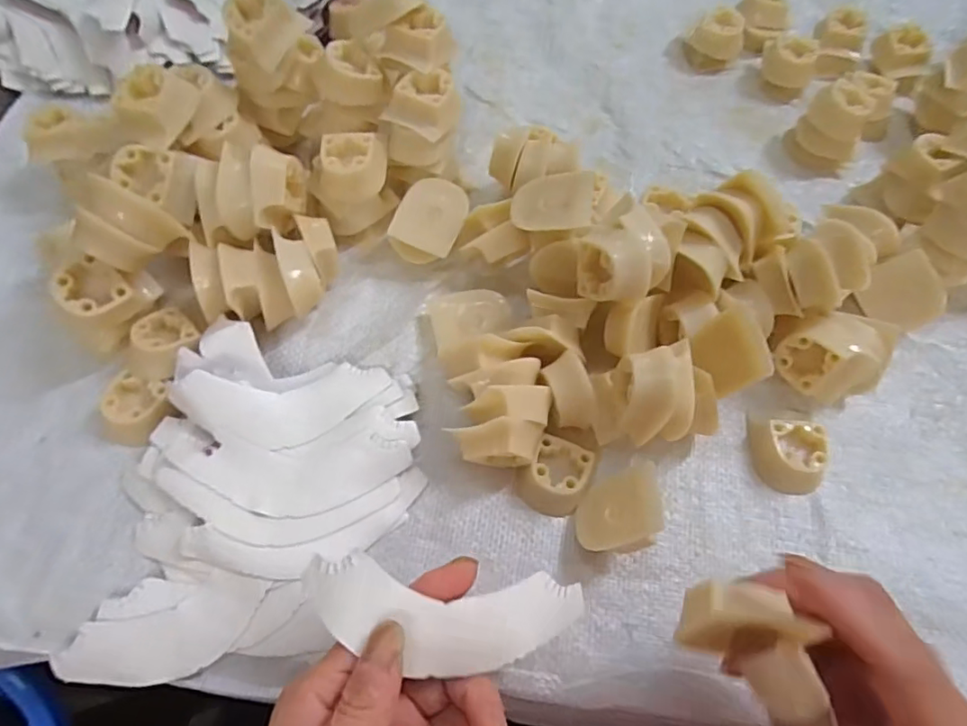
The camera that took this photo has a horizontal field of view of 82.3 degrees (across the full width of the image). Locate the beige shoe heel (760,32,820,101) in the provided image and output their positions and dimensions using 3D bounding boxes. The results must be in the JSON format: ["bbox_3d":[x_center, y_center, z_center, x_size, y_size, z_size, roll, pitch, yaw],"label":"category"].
[{"bbox_3d":[0.237,-0.233,0.432,0.040,0.036,0.032,28,67,10],"label":"beige shoe heel"}]

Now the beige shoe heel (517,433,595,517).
[{"bbox_3d":[0.037,0.060,0.290,0.032,0.015,0.040,28,67,10],"label":"beige shoe heel"}]

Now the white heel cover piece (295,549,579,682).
[{"bbox_3d":[-0.014,0.099,0.213,0.107,0.013,0.038,12,65,-10],"label":"white heel cover piece"}]

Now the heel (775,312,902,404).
[{"bbox_3d":[0.193,-0.003,0.310,0.052,0.041,0.049,-26,69,-14],"label":"heel"}]

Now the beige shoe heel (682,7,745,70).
[{"bbox_3d":[0.186,-0.258,0.442,0.033,0.030,0.033,-26,69,-14],"label":"beige shoe heel"}]

